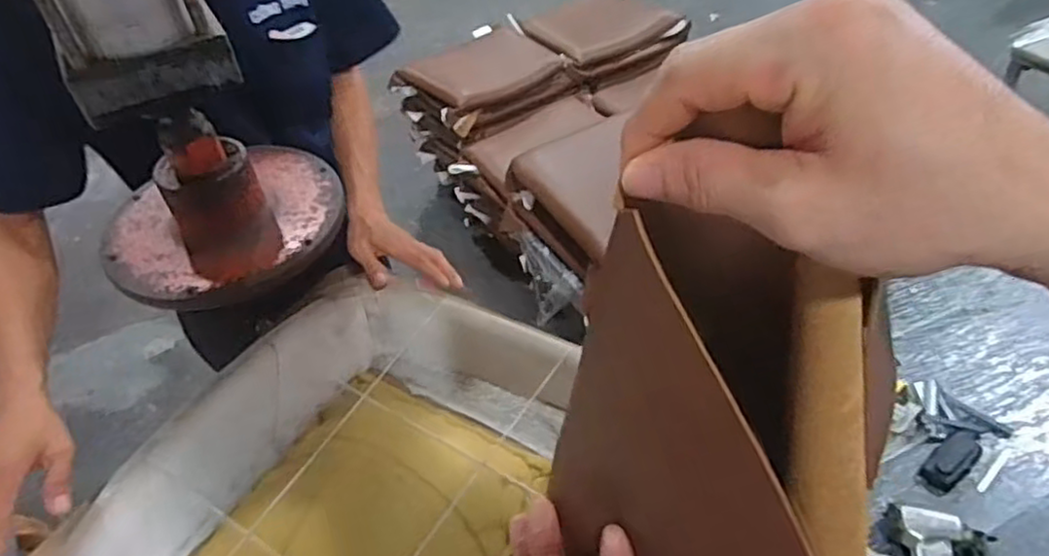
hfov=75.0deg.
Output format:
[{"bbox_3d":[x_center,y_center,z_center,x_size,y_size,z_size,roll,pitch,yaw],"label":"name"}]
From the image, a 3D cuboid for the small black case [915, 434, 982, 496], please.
[{"bbox_3d":[0.664,0.289,1.072,0.137,0.016,0.052,-31,51,-22],"label":"small black case"}]

